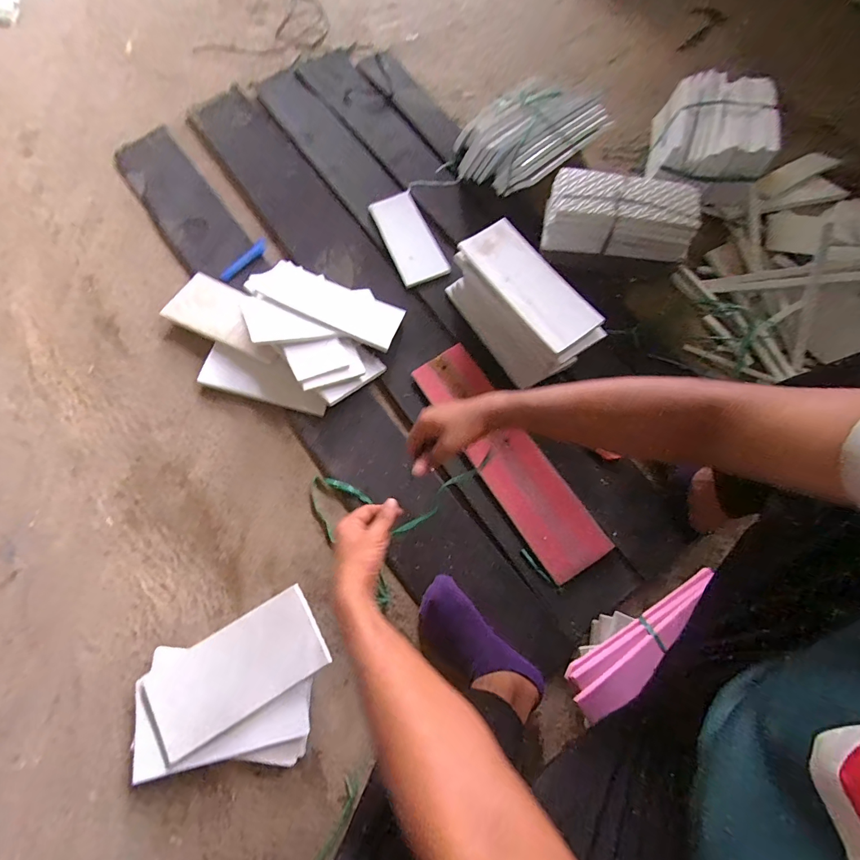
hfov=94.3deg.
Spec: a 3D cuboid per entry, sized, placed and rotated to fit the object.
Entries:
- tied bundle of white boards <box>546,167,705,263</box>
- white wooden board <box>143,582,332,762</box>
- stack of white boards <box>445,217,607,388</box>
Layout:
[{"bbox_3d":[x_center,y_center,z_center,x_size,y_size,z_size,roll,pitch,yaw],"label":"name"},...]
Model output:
[{"bbox_3d":[0.397,-0.455,0.840,0.292,0.100,0.145,8,71,3],"label":"tied bundle of white boards"},{"bbox_3d":[-0.316,0.385,0.649,0.279,0.021,0.148,-28,73,-9],"label":"white wooden board"},{"bbox_3d":[0.178,-0.241,0.794,0.122,0.165,0.291,-35,77,-10],"label":"stack of white boards"}]

